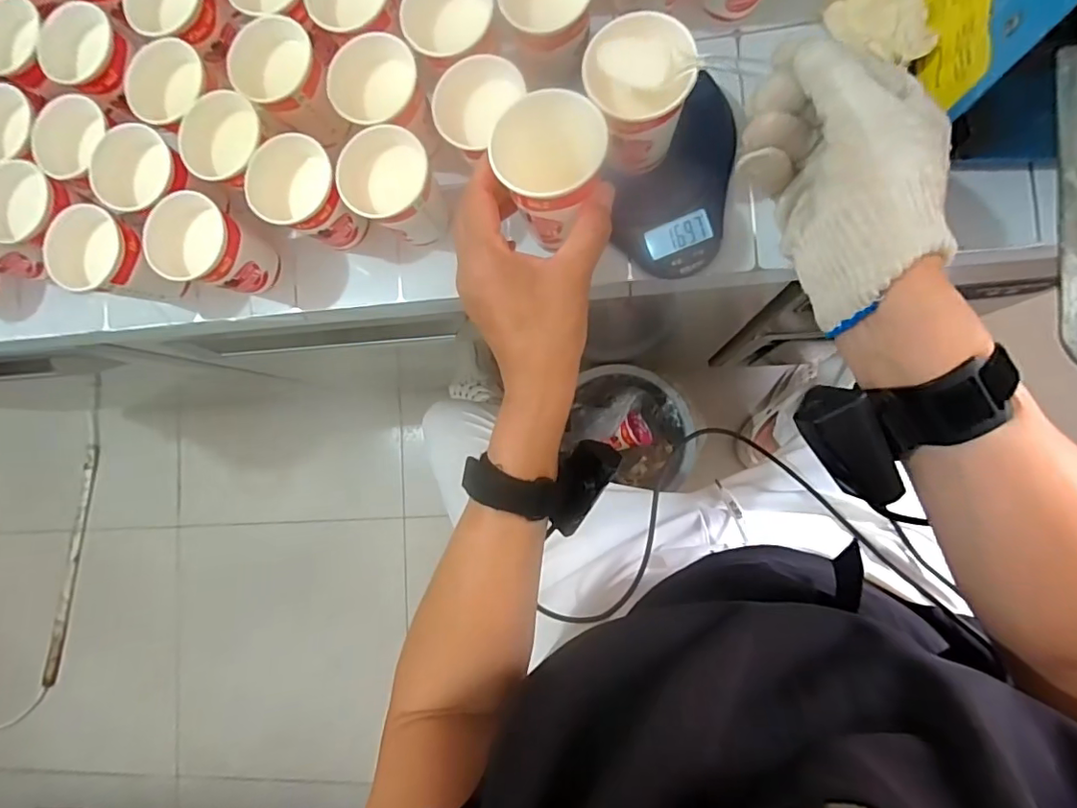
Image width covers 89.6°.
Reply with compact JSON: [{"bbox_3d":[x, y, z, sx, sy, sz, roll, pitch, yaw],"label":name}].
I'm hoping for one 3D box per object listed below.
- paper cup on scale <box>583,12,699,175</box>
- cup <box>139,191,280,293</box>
[{"bbox_3d":[0.066,-0.201,0.363,0.062,0.090,0.060,-1,86,9],"label":"paper cup on scale"},{"bbox_3d":[-0.265,-0.126,0.448,0.066,0.078,0.064,-1,86,9],"label":"cup"}]

